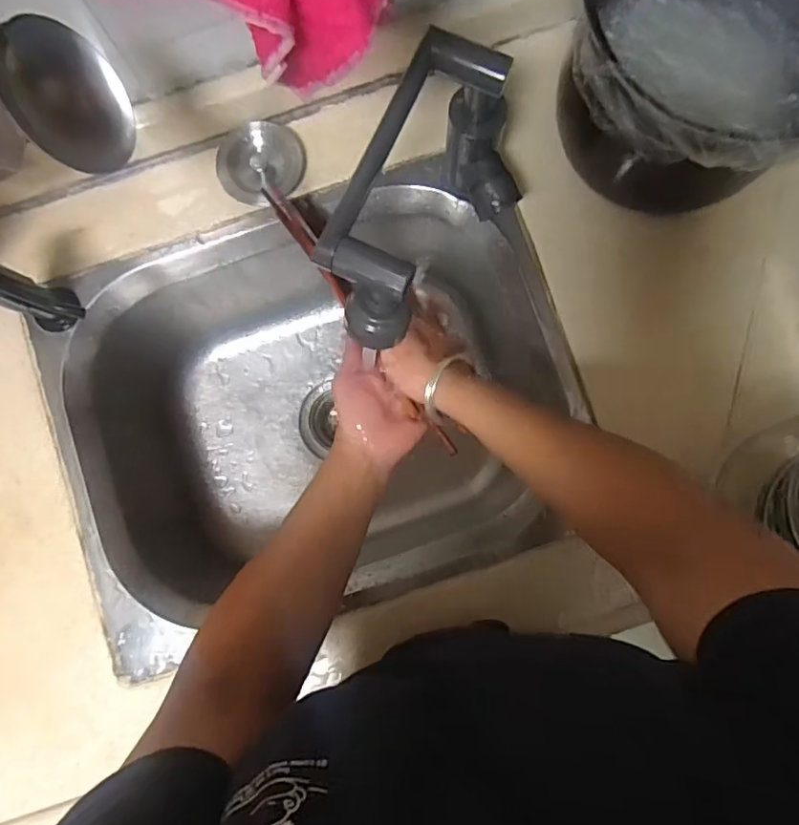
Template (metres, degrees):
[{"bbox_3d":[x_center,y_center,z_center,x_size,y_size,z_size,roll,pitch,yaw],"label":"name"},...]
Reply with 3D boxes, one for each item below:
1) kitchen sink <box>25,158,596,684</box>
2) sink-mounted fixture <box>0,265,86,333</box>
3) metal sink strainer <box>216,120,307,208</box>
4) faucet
[{"bbox_3d":[-0.076,-0.006,0.637,0.496,0.230,0.406,-17,84,-1],"label":"kitchen sink"},{"bbox_3d":[-0.351,-0.109,0.496,0.035,0.114,0.043,21,85,3],"label":"sink-mounted fixture"},{"bbox_3d":[-0.140,-0.251,0.549,0.085,0.016,0.074,-19,109,5],"label":"metal sink strainer"},{"bbox_3d":[0.023,-0.155,0.432,0.088,0.147,0.224,24,85,3],"label":"faucet"}]

